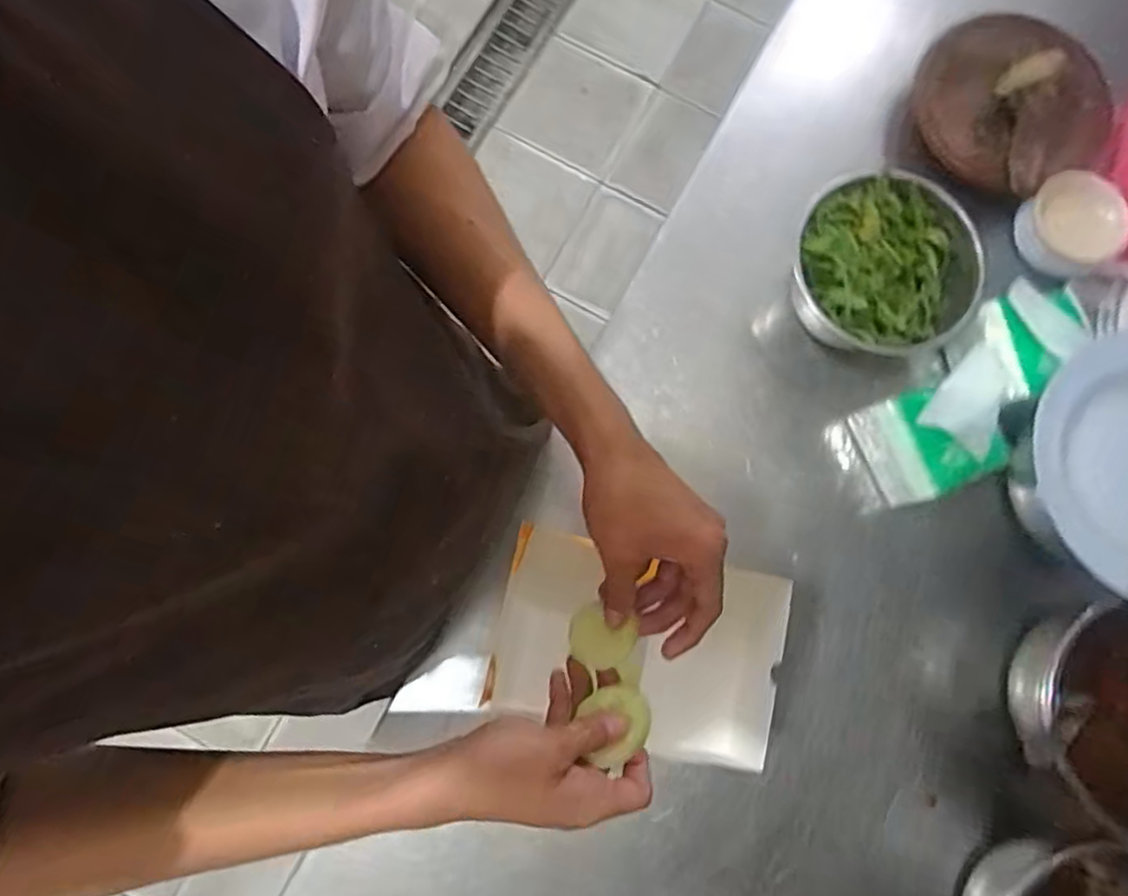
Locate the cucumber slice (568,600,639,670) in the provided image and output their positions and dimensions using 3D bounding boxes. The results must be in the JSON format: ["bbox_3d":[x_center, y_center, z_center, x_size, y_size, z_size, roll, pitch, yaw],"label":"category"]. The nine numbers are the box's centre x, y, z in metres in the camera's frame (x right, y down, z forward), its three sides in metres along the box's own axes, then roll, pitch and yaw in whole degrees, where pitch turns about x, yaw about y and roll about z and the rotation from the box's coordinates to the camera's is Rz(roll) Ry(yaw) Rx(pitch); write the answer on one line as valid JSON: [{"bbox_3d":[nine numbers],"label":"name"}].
[{"bbox_3d":[0.023,0.124,0.433,0.043,0.004,0.038,20,92,18],"label":"cucumber slice"}]

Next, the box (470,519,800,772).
[{"bbox_3d":[0.061,0.171,0.578,0.235,0.057,0.158,13,81,-1],"label":"box"}]

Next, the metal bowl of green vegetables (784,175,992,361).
[{"bbox_3d":[0.298,-0.167,0.636,0.182,0.099,0.166,0,81,-3],"label":"metal bowl of green vegetables"}]

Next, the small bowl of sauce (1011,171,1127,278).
[{"bbox_3d":[0.486,-0.213,0.637,0.074,0.050,0.089,-33,84,-7],"label":"small bowl of sauce"}]

